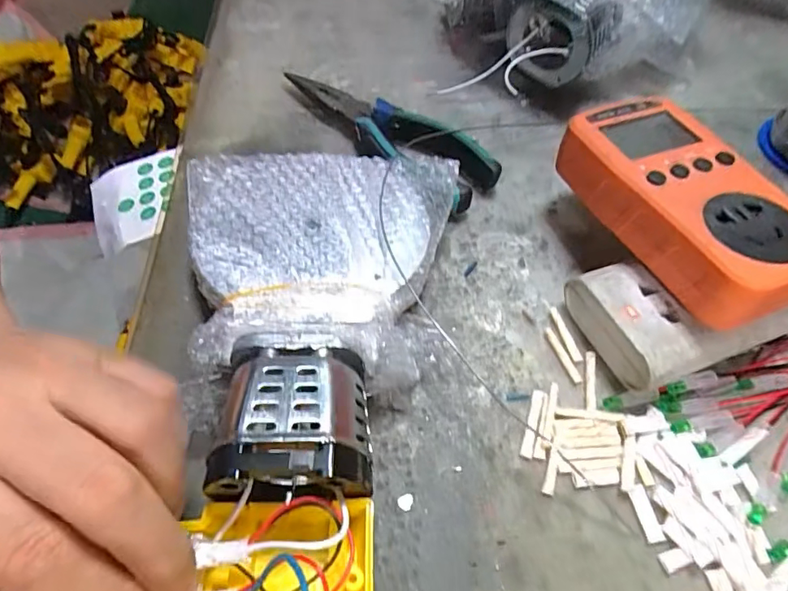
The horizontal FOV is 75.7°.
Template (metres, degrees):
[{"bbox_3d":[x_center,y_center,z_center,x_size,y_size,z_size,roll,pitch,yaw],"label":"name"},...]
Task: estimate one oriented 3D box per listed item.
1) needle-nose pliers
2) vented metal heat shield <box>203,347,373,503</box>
[{"bbox_3d":[-0.011,-0.096,0.313,0.151,0.024,0.051,29,59,15],"label":"needle-nose pliers"},{"bbox_3d":[-0.038,0.052,0.196,0.058,0.052,0.060,2,56,-2],"label":"vented metal heat shield"}]

